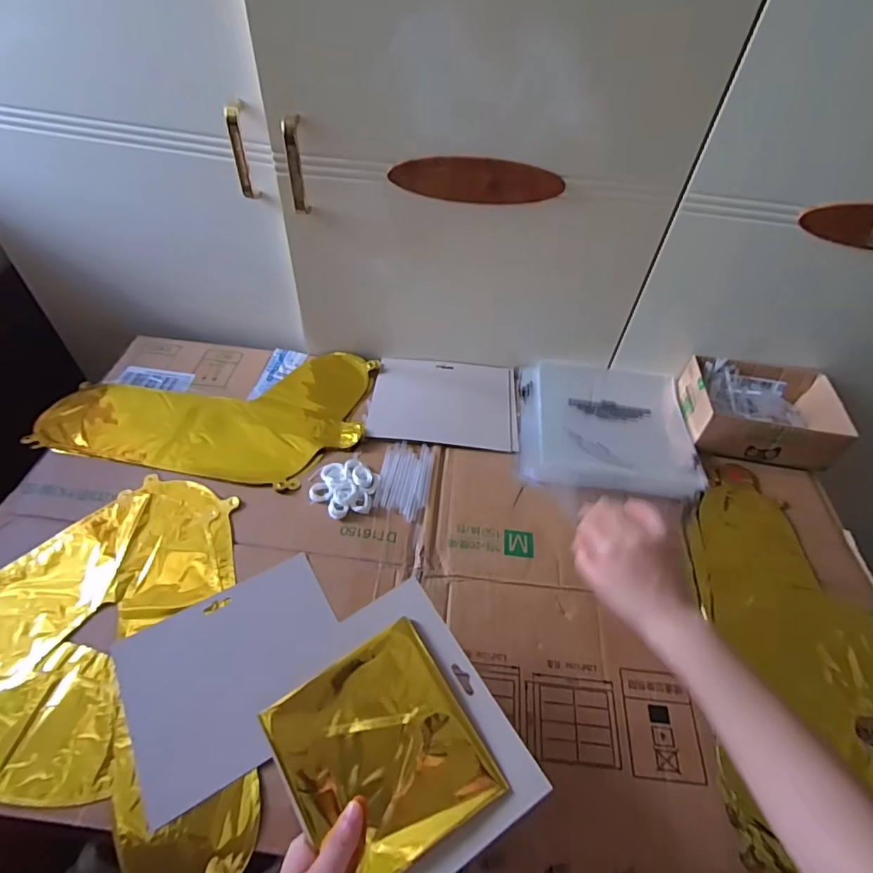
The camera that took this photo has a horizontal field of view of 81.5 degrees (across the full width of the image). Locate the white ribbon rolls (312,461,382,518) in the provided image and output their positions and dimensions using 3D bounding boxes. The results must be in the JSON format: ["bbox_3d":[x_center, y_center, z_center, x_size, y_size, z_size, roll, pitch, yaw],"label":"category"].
[{"bbox_3d":[-0.108,0.059,0.602,0.076,0.011,0.073,2,50,-2],"label":"white ribbon rolls"}]

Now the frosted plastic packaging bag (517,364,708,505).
[{"bbox_3d":[0.228,-0.014,0.694,0.228,0.025,0.219,8,50,2],"label":"frosted plastic packaging bag"}]

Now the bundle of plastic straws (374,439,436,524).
[{"bbox_3d":[-0.037,0.050,0.623,0.062,0.006,0.108,7,50,2],"label":"bundle of plastic straws"}]

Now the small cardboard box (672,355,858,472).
[{"bbox_3d":[0.440,-0.033,0.693,0.190,0.065,0.137,7,50,2],"label":"small cardboard box"}]

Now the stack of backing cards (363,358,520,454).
[{"bbox_3d":[0.013,-0.052,0.715,0.198,0.005,0.163,5,50,0],"label":"stack of backing cards"}]

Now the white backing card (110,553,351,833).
[{"bbox_3d":[-0.185,0.222,0.480,0.193,0.011,0.157,-24,64,-19],"label":"white backing card"}]

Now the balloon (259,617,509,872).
[{"bbox_3d":[-0.042,0.240,0.390,0.138,0.018,0.146,-28,63,-18],"label":"balloon"}]

